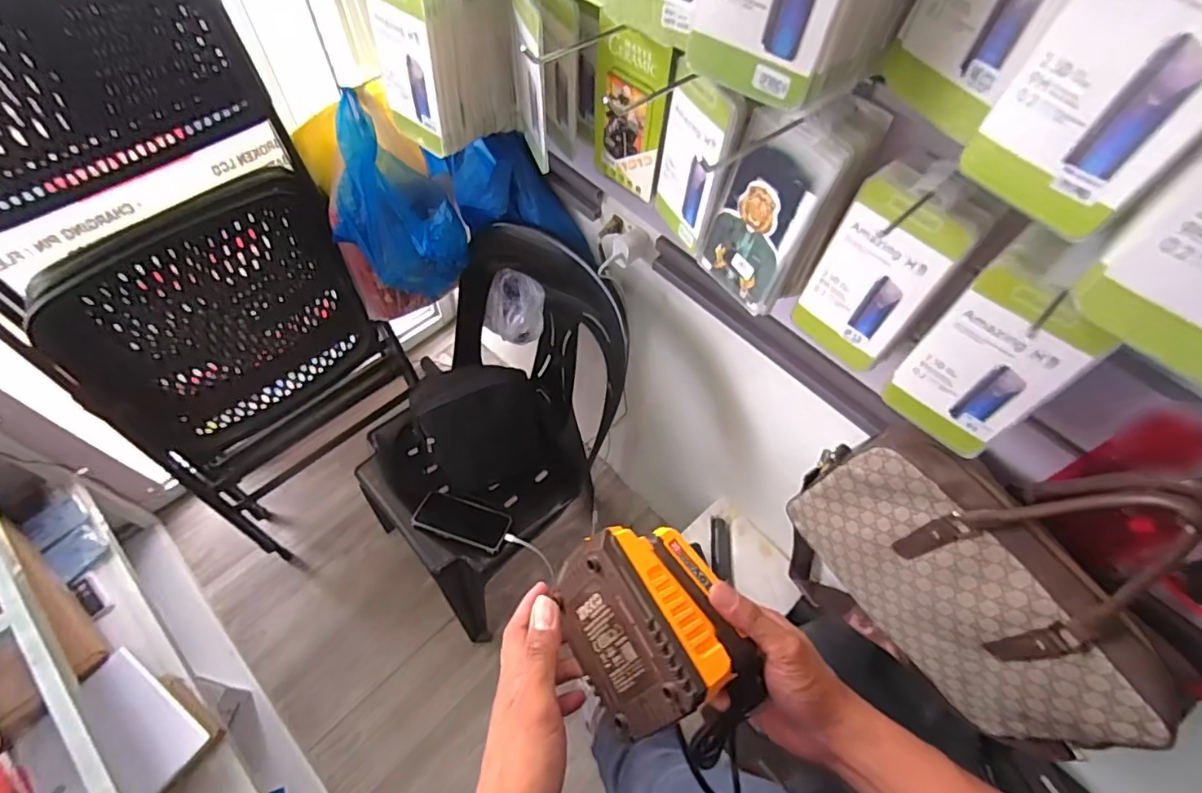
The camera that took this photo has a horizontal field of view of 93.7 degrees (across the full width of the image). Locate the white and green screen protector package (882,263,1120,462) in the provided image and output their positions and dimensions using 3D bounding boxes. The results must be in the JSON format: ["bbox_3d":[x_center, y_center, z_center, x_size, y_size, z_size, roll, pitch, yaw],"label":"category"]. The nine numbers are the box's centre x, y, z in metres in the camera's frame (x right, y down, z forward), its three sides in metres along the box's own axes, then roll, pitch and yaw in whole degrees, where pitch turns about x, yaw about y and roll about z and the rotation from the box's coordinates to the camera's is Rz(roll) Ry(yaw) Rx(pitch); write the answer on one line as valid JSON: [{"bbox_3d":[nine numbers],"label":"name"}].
[{"bbox_3d":[0.301,-0.022,0.443,0.018,0.164,0.091,-38,68,-22],"label":"white and green screen protector package"}]

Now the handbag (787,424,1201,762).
[{"bbox_3d":[0.397,0.189,0.605,0.100,0.403,0.371,-36,68,-22],"label":"handbag"}]

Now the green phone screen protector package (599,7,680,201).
[{"bbox_3d":[0.028,-0.292,0.582,0.015,0.161,0.102,-37,68,-22],"label":"green phone screen protector package"}]

